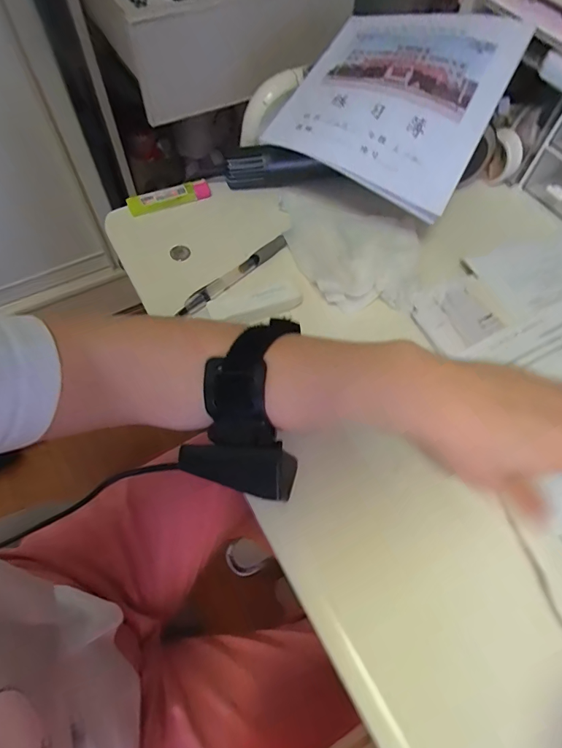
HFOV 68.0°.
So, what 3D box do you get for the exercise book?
[{"bbox_3d":[0.103,-0.248,0.365,0.161,0.028,0.184,27,82,7],"label":"exercise book"}]

